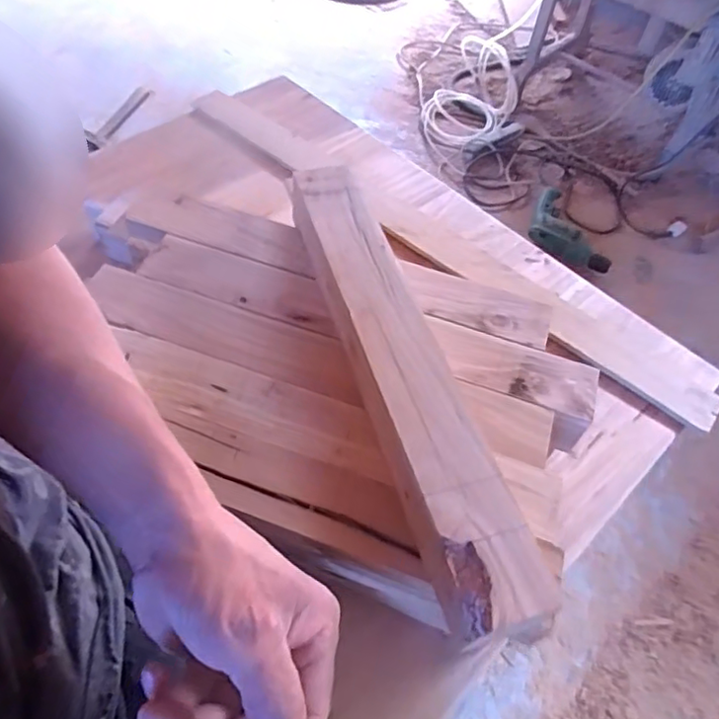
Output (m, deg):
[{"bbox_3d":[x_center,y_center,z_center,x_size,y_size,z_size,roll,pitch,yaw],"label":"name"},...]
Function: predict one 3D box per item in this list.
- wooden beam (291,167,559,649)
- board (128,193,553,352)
[{"bbox_3d":[0.026,0.002,0.486,0.065,0.062,0.435,-12,56,-13],"label":"wooden beam"},{"bbox_3d":[-0.023,-0.095,0.588,0.420,0.012,0.061,18,55,9],"label":"board"}]

